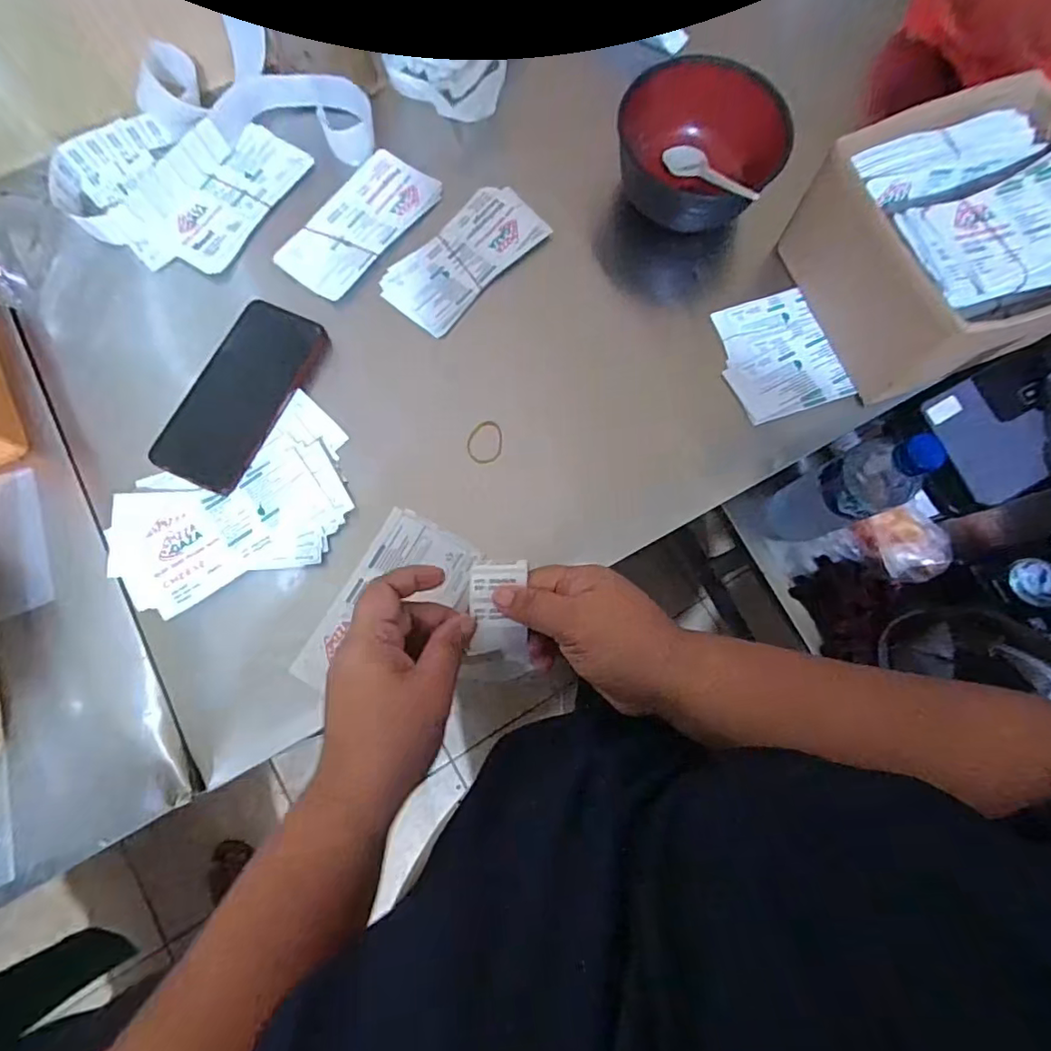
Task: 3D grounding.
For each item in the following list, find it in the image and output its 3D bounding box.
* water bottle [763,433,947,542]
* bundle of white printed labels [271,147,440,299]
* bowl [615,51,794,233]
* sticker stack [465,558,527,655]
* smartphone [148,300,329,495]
[{"bbox_3d":[0.315,-0.034,0.567,0.065,0.207,0.062,0,78,-1],"label":"water bottle"},{"bbox_3d":[-0.150,-0.276,0.524,0.076,0.011,0.158,34,80,6],"label":"bundle of white printed labels"},{"bbox_3d":[0.153,-0.329,0.498,0.139,0.060,0.137,0,78,-1],"label":"bowl"},{"bbox_3d":[-0.017,0.050,0.352,0.033,0.005,0.055,1,78,-1],"label":"sticker stack"},{"bbox_3d":[-0.240,-0.112,0.482,0.082,0.008,0.165,25,79,4],"label":"smartphone"}]

